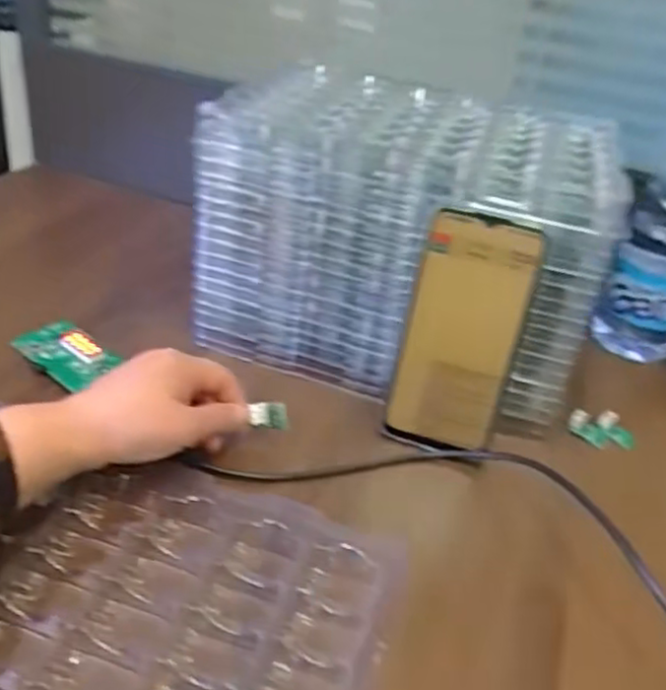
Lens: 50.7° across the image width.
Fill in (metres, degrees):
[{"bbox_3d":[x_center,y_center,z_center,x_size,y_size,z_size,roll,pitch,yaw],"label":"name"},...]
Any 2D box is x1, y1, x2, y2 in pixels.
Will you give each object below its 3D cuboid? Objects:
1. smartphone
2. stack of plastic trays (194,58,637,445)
[{"bbox_3d":[0.082,-0.004,0.458,0.072,0.157,0.013,15,25,13],"label":"smartphone"},{"bbox_3d":[0.058,-0.081,0.550,0.278,0.192,0.192,16,34,10],"label":"stack of plastic trays"}]

